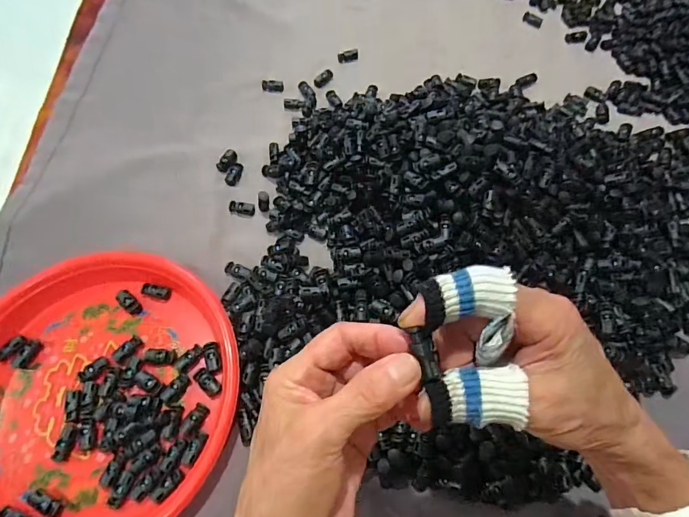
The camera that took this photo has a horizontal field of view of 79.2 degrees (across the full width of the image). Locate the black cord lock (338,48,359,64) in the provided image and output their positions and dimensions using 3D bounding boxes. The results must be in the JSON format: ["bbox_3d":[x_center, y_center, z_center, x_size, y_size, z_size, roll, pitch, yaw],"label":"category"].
[{"bbox_3d":[0.005,-0.271,0.556,0.027,0.012,0.011,-3,64,1],"label":"black cord lock"}]

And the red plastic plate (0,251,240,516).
[{"bbox_3d":[-0.220,0.112,0.362,0.246,0.034,0.244,-1,64,2],"label":"red plastic plate"}]

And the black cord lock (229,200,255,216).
[{"bbox_3d":[-0.113,-0.056,0.458,0.027,0.008,0.012,10,65,7],"label":"black cord lock"}]

